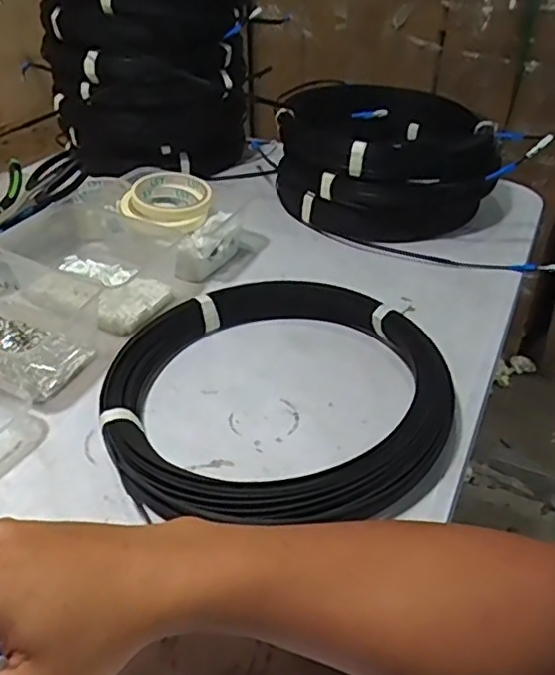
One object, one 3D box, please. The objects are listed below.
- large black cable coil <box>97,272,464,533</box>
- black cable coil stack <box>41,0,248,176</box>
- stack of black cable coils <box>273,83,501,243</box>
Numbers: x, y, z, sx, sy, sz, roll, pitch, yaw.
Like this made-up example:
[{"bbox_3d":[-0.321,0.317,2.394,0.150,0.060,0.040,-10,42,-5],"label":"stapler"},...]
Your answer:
[{"bbox_3d":[-0.002,0.044,0.522,0.278,0.042,0.284,0,35,0],"label":"large black cable coil"},{"bbox_3d":[-0.188,-0.400,0.911,0.263,0.252,0.290,-8,36,-11],"label":"black cable coil stack"},{"bbox_3d":[0.139,-0.249,0.825,0.265,0.142,0.265,4,35,5],"label":"stack of black cable coils"}]

